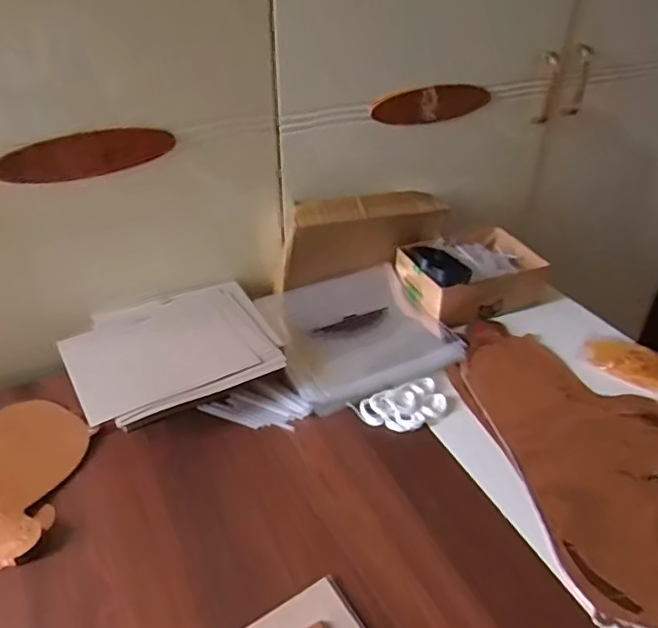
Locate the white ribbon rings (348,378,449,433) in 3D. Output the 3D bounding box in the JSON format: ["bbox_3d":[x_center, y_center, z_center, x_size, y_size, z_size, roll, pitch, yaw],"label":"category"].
[{"bbox_3d":[0.086,0.107,0.669,0.098,0.015,0.064,-19,40,-26],"label":"white ribbon rings"}]

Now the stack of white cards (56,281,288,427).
[{"bbox_3d":[-0.189,0.029,0.687,0.231,0.032,0.197,-19,40,-25],"label":"stack of white cards"}]

